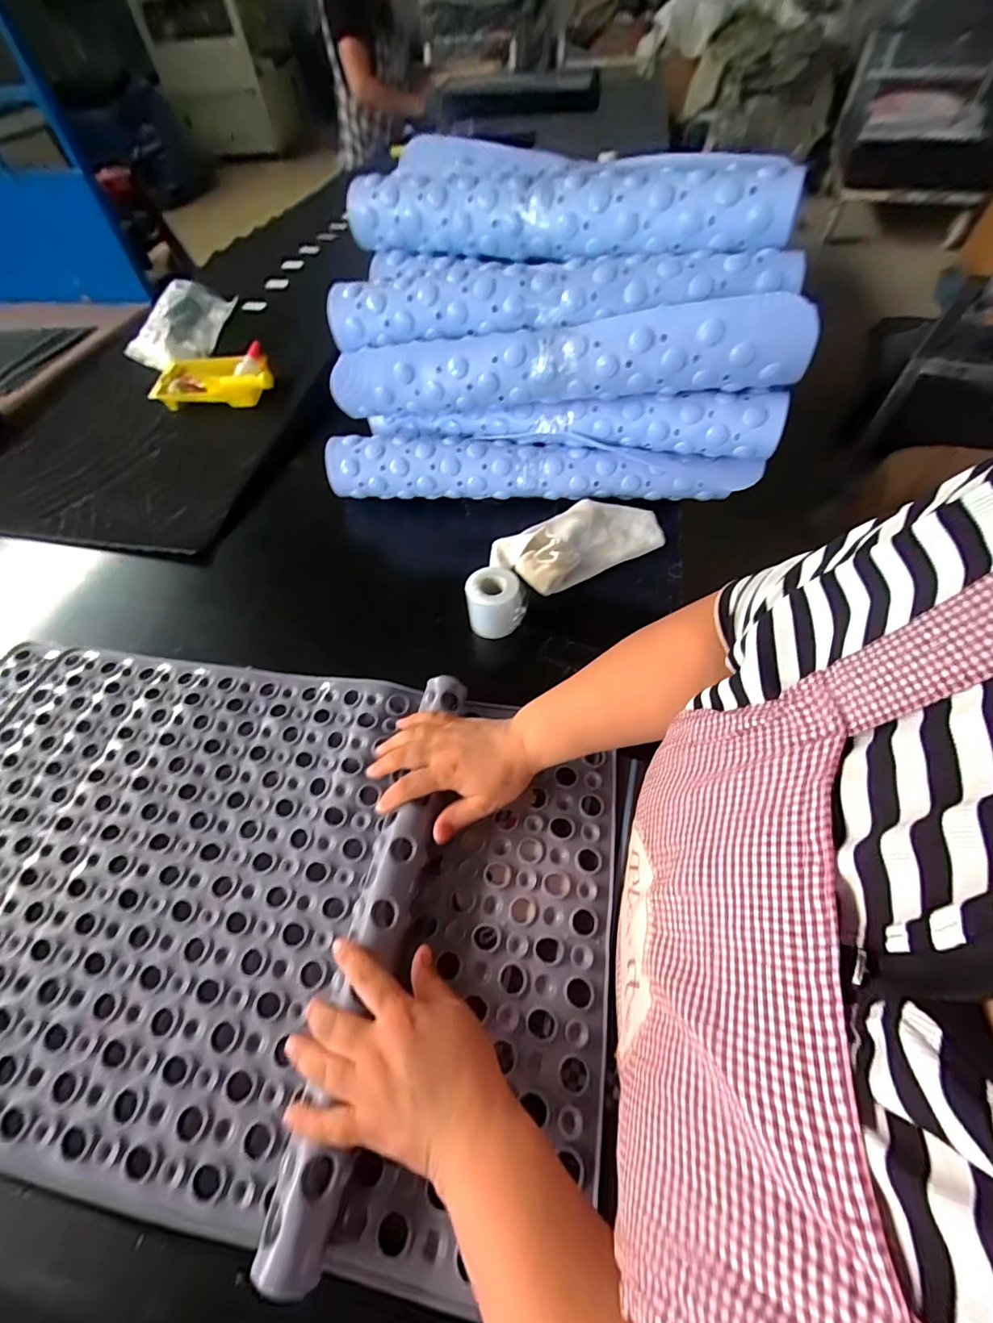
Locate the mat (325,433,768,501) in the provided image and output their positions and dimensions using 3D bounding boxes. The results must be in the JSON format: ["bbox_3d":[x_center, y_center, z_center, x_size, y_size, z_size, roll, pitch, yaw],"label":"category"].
[{"bbox_3d":[0.051,-0.293,0.736,0.636,0.071,0.075,5,58,7],"label":"mat"}]

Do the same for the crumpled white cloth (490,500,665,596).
[{"bbox_3d":[0.119,-0.181,0.684,0.257,0.048,0.122,-27,59,-13],"label":"crumpled white cloth"}]

